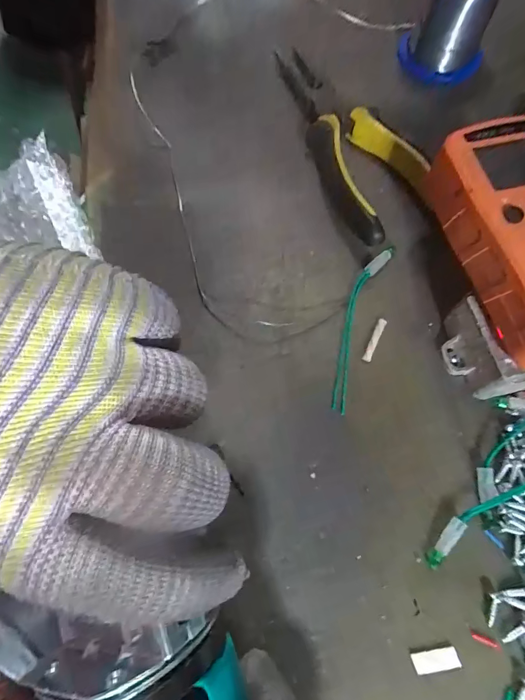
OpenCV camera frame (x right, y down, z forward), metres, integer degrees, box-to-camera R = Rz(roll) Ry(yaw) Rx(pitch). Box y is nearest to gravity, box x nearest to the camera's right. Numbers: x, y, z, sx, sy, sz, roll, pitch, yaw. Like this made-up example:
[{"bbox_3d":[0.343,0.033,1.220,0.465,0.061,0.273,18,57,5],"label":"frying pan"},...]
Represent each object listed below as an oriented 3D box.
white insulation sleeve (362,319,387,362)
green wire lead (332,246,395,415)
[{"bbox_3d":[0.064,-0.006,0.222,0.005,0.004,0.027,25,71,10],"label":"white insulation sleeve"},{"bbox_3d":[0.055,-0.017,0.225,0.016,0.006,0.107,19,70,8],"label":"green wire lead"}]

